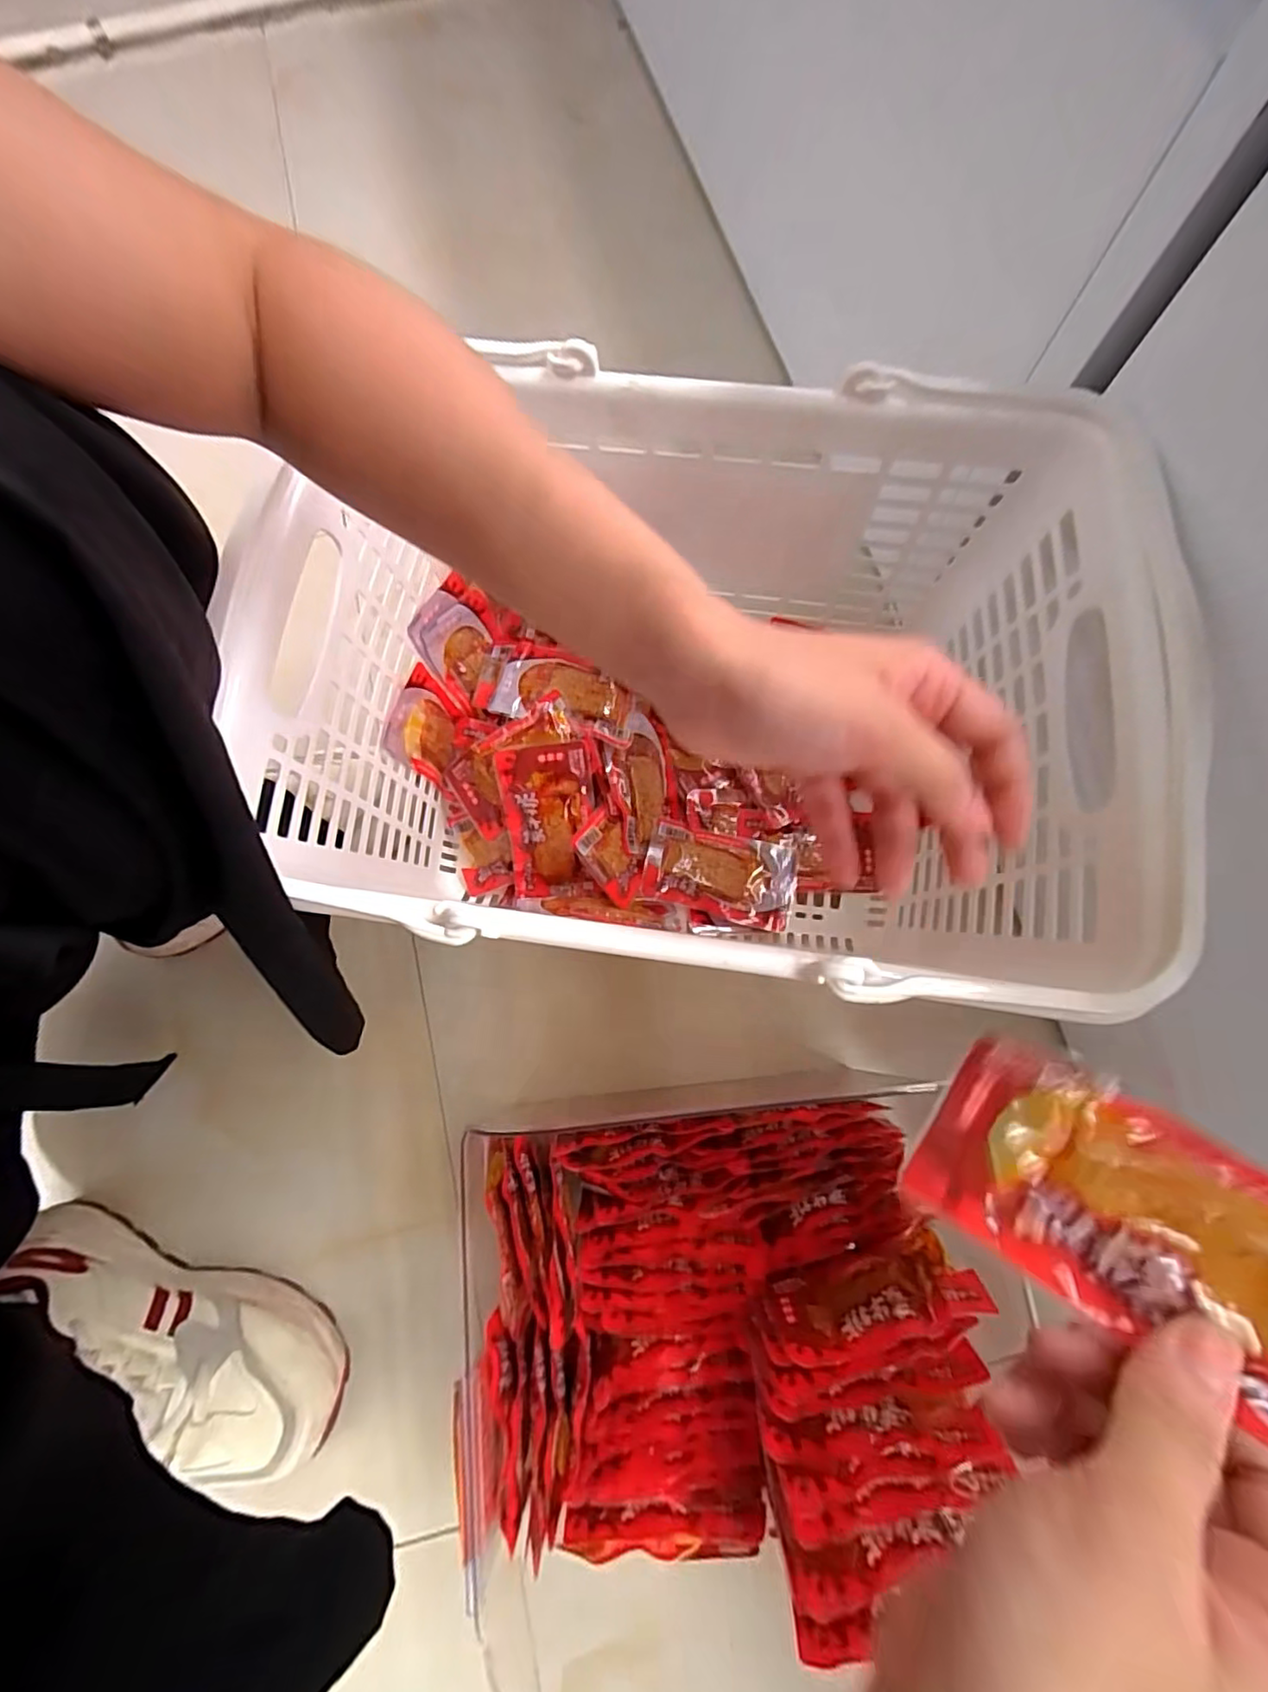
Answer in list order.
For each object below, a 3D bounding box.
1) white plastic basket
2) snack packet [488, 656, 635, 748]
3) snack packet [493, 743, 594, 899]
[{"bbox_3d":[0.031,-0.074,0.383,0.443,0.229,0.303,9,77,3],"label":"white plastic basket"},{"bbox_3d":[-0.052,-0.114,0.449,0.108,0.016,0.053,15,77,5],"label":"snack packet"},{"bbox_3d":[-0.063,-0.017,0.441,0.063,0.013,0.110,-5,101,2],"label":"snack packet"}]

